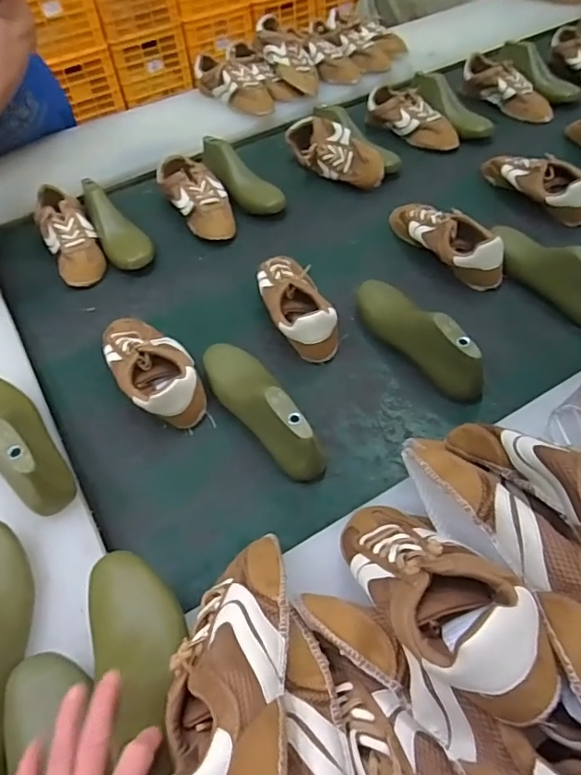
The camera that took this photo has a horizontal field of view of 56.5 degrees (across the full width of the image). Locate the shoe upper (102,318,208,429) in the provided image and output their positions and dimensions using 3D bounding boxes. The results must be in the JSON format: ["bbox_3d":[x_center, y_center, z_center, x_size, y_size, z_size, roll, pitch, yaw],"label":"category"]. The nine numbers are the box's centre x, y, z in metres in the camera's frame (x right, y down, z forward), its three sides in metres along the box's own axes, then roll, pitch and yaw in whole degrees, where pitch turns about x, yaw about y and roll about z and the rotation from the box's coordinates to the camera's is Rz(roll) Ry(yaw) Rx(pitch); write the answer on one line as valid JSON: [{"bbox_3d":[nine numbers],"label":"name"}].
[{"bbox_3d":[-0.193,-0.035,0.738,0.095,0.074,0.216,-28,54,-15],"label":"shoe upper"}]

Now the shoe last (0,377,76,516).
[{"bbox_3d":[-0.326,0.042,0.610,0.078,0.078,0.245,-37,57,-22],"label":"shoe last"}]

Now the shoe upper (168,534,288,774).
[{"bbox_3d":[-0.043,0.206,0.401,0.083,0.060,0.206,-2,36,4],"label":"shoe upper"}]

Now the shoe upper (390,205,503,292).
[{"bbox_3d":[0.243,-0.243,0.866,0.078,0.071,0.230,-27,54,-15],"label":"shoe upper"}]

